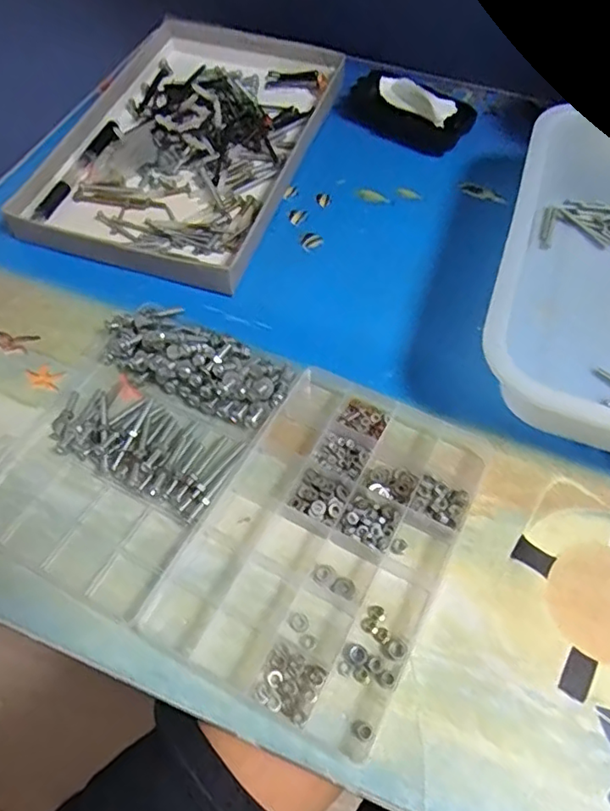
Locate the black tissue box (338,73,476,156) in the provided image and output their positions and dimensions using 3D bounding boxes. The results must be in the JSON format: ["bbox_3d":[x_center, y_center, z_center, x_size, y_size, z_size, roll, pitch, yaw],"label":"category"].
[{"bbox_3d":[0.088,-0.259,0.511,0.111,0.043,0.047,28,63,15],"label":"black tissue box"}]

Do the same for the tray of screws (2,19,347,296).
[{"bbox_3d":[-0.090,-0.245,0.507,0.184,0.025,0.321,17,61,9],"label":"tray of screws"}]

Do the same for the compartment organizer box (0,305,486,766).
[{"bbox_3d":[-0.044,0.044,0.339,0.258,0.024,0.185,25,63,13],"label":"compartment organizer box"}]

